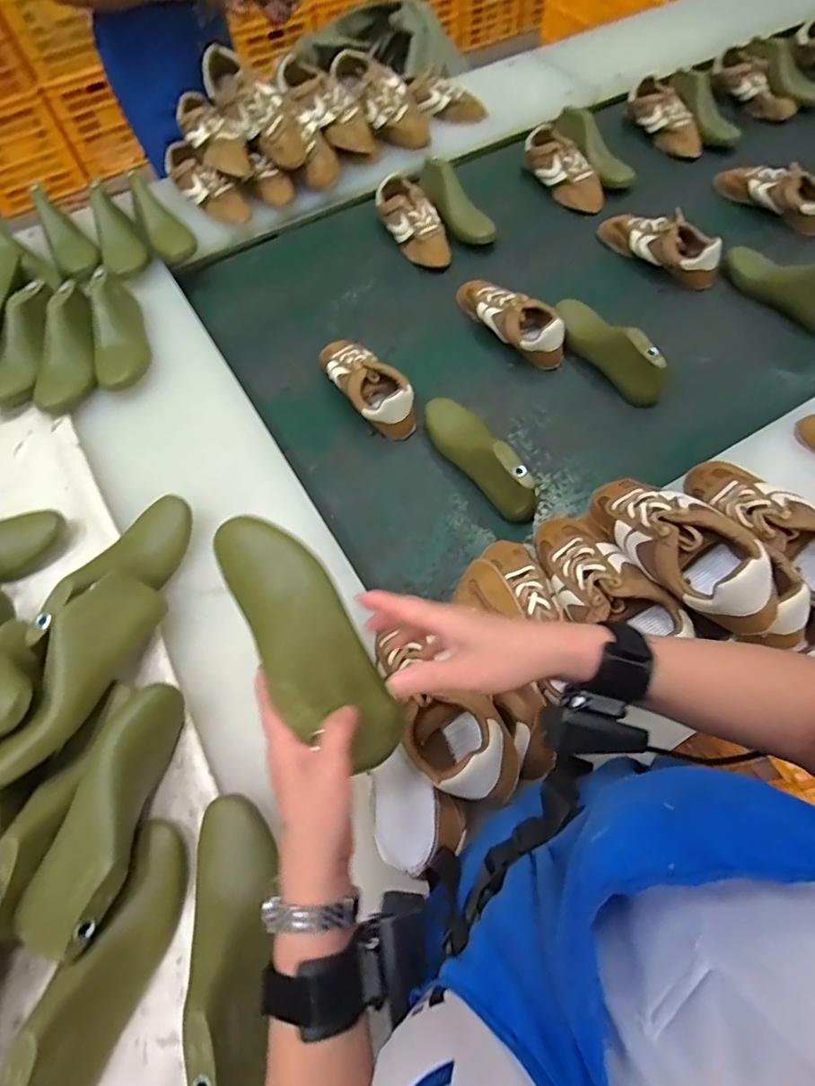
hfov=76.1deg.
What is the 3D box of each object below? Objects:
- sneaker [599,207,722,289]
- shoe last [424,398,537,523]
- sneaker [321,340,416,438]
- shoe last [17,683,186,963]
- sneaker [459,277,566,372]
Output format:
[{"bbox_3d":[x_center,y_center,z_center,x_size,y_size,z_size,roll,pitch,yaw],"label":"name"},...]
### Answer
[{"bbox_3d":[0.442,-0.528,0.925,0.231,0.080,0.073,40,72,19],"label":"sneaker"},{"bbox_3d":[0.104,-0.130,0.721,0.074,0.099,0.228,-30,66,-11],"label":"shoe last"},{"bbox_3d":[-0.065,-0.243,0.799,0.081,0.074,0.209,-34,67,-13],"label":"sneaker"},{"bbox_3d":[-0.282,0.249,0.494,0.079,0.061,0.227,5,64,5],"label":"shoe last"},{"bbox_3d":[0.166,-0.373,0.850,0.084,0.068,0.230,-36,68,-14],"label":"sneaker"}]

